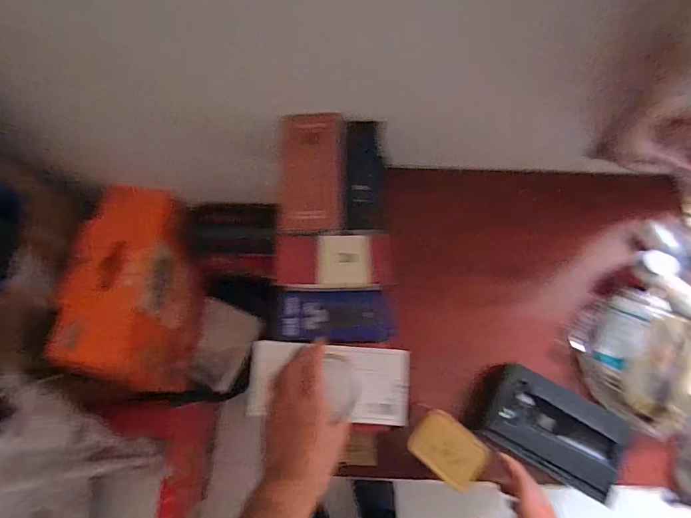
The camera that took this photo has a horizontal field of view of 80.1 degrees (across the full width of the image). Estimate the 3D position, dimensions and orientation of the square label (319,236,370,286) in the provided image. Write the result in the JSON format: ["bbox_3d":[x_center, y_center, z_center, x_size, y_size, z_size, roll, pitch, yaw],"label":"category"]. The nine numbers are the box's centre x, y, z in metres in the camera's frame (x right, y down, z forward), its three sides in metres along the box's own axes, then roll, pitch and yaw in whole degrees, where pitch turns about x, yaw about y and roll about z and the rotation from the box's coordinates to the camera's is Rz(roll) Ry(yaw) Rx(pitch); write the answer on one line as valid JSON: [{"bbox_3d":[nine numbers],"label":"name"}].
[{"bbox_3d":[-0.002,0.001,0.586,0.072,0.004,0.069,-1,95,-4],"label":"square label"}]

